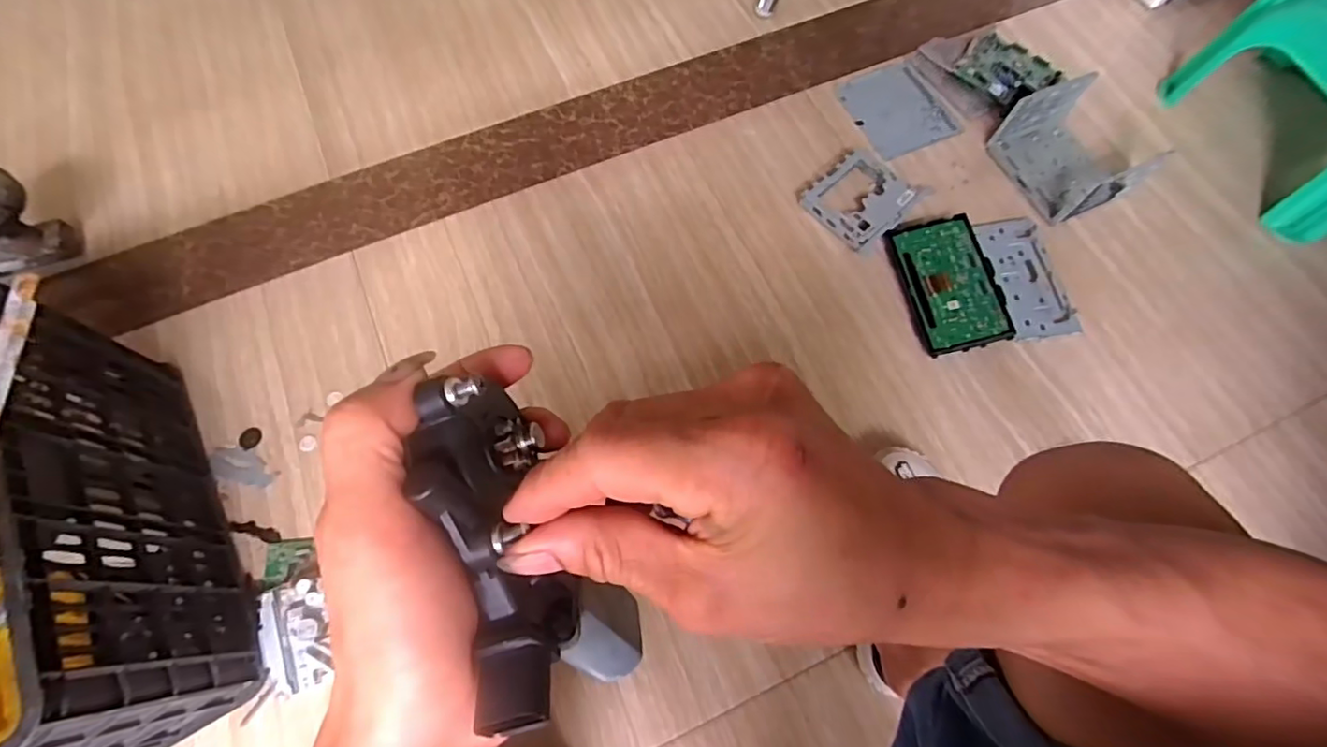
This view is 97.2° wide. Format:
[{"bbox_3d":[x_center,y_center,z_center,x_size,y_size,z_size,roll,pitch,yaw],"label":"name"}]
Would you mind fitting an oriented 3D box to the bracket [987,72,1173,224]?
[{"bbox_3d":[0.624,-0.345,0.887,0.153,0.099,0.189,-27,71,-8],"label":"bracket"}]

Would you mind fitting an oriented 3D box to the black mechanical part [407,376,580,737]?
[{"bbox_3d":[-0.053,0.055,0.190,0.032,0.038,0.107,-15,84,-4],"label":"black mechanical part"}]

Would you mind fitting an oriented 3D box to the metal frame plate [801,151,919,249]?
[{"bbox_3d":[0.306,-0.269,0.909,0.136,0.030,0.129,-40,73,-12],"label":"metal frame plate"}]

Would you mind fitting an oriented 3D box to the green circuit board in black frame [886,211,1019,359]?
[{"bbox_3d":[0.416,-0.130,0.849,0.124,0.022,0.198,-16,75,13],"label":"green circuit board in black frame"}]

